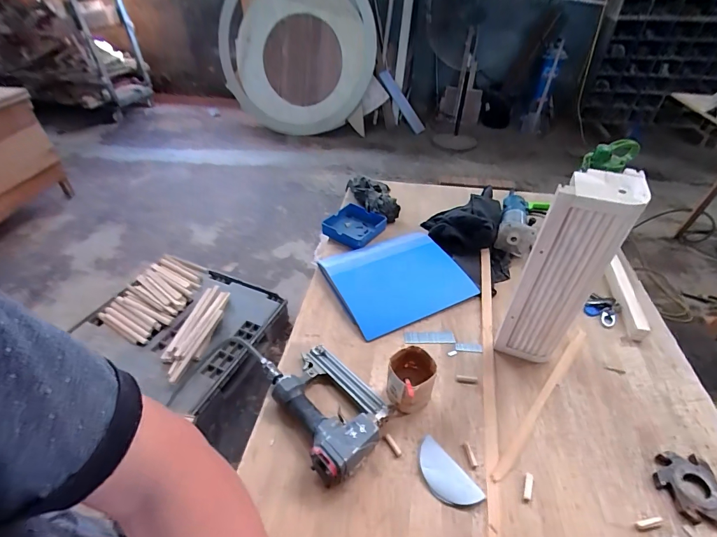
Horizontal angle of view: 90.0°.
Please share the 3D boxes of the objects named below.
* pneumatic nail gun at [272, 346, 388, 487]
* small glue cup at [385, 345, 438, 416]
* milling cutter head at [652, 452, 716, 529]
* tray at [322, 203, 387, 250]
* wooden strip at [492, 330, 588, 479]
[{"bbox_3d":[-0.055,0.238,0.637,0.159,0.066,0.233,-29,48,-29],"label":"pneumatic nail gun"},{"bbox_3d":[0.094,0.204,0.653,0.078,0.091,0.088,5,41,6],"label":"small glue cup"},{"bbox_3d":[0.512,0.335,0.548,0.094,0.014,0.100,-14,43,-15],"label":"milling cutter head"},{"bbox_3d":[-0.020,-0.123,1.067,0.153,0.046,0.159,28,48,29],"label":"tray"},{"bbox_3d":[0.355,0.241,0.681,0.019,0.005,0.400,32,50,32],"label":"wooden strip"}]

